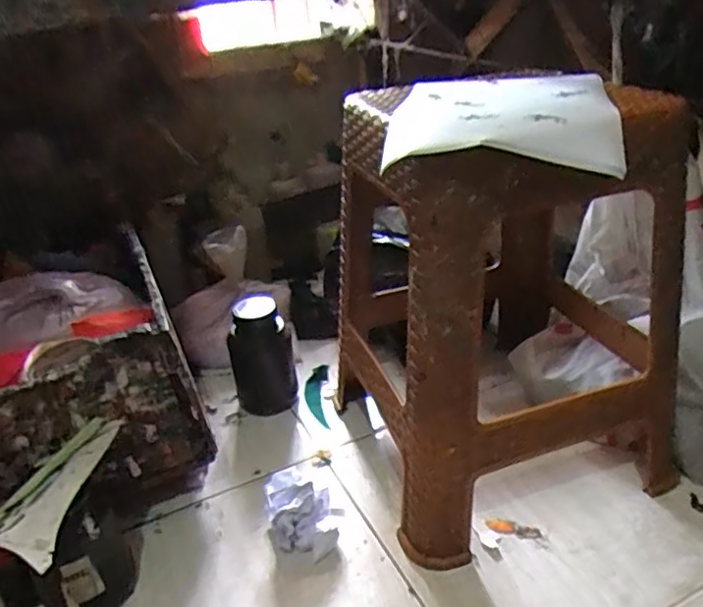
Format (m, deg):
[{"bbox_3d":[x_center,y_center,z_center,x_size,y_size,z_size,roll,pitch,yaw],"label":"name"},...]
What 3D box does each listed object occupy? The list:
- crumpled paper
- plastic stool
[{"bbox_3d":[-0.058,0.246,0.744,0.083,0.072,0.102,-10,29,-10],"label":"crumpled paper"},{"bbox_3d":[0.169,-0.004,0.752,0.325,0.466,0.326,-12,29,-12],"label":"plastic stool"}]

